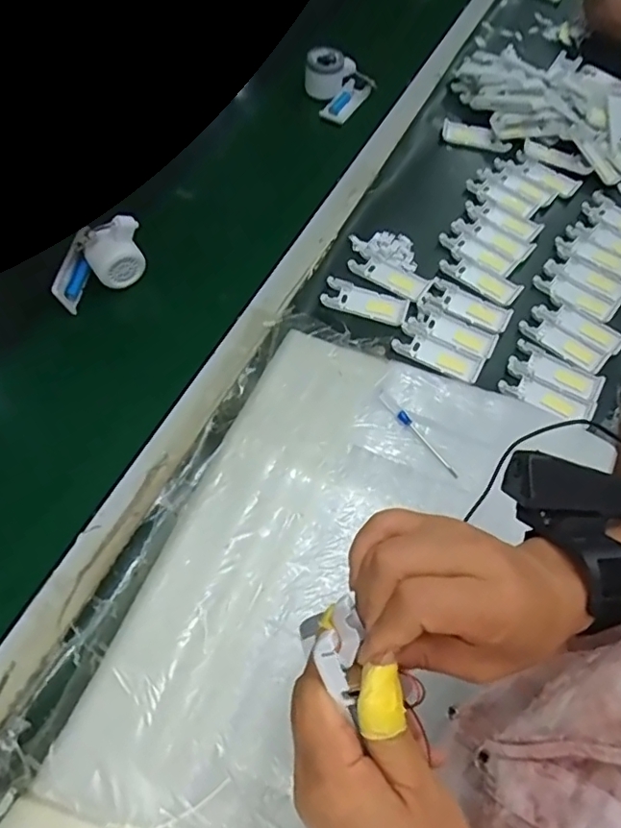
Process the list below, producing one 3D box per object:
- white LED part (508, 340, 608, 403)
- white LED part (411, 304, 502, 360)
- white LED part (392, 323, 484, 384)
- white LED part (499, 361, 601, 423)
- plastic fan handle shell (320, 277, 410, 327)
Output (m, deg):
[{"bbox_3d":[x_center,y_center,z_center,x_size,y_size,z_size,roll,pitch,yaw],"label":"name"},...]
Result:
[{"bbox_3d":[0.290,-0.052,0.653,0.104,0.009,0.044,28,63,12],"label":"white LED part"},{"bbox_3d":[0.176,-0.102,0.679,0.102,0.008,0.042,26,63,11],"label":"white LED part"},{"bbox_3d":[0.151,-0.070,0.659,0.106,0.005,0.041,26,63,11],"label":"white LED part"},{"bbox_3d":[0.270,-0.020,0.635,0.106,0.008,0.042,29,64,12],"label":"white LED part"},{"bbox_3d":[0.068,-0.140,0.686,0.103,0.008,0.043,20,62,8],"label":"plastic fan handle shell"}]

